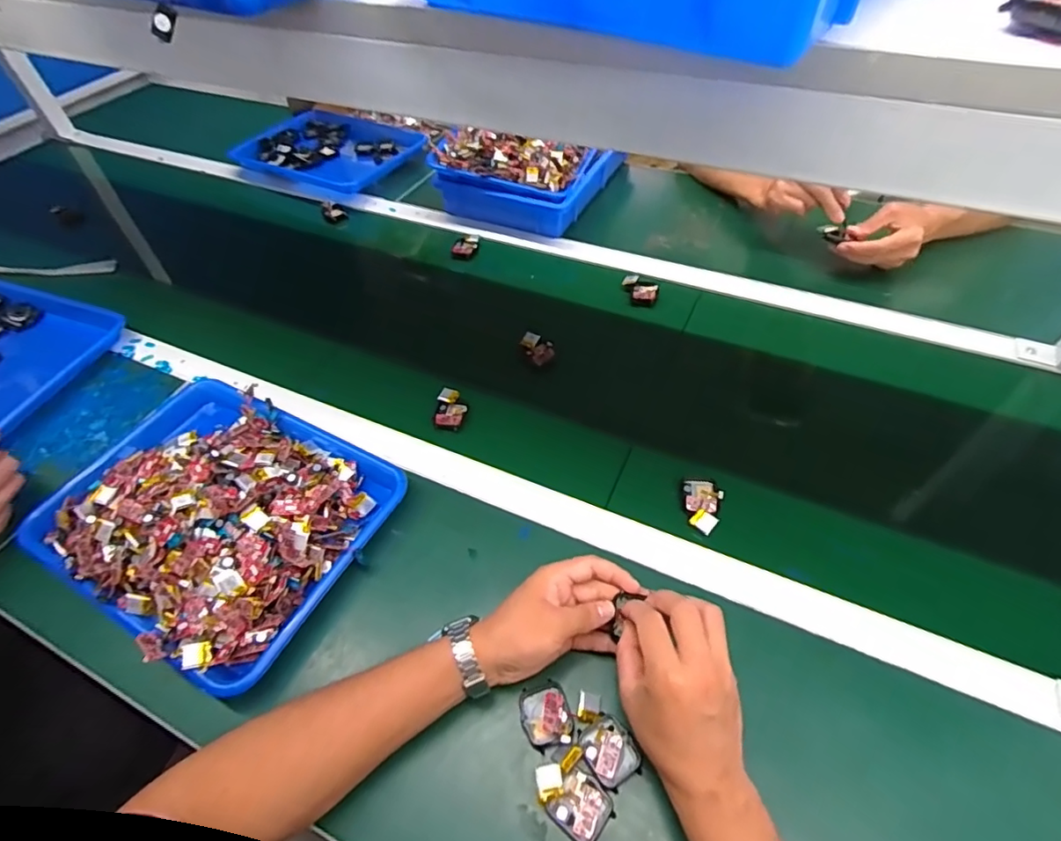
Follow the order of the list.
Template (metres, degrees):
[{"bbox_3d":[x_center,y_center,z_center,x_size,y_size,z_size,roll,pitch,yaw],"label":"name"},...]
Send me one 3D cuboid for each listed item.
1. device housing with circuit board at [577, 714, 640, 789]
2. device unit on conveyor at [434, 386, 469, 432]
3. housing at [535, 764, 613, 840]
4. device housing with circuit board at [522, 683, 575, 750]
[{"bbox_3d":[0.061,0.259,0.423,0.039,0.010,0.043,-33,56,-21],"label":"device housing with circuit board"},{"bbox_3d":[-0.095,-0.014,0.650,0.036,0.019,0.052,0,51,4],"label":"device unit on conveyor"},{"bbox_3d":[0.030,0.284,0.404,0.058,0.012,0.038,22,56,20],"label":"housing"},{"bbox_3d":[0.013,0.238,0.438,0.038,0.016,0.046,-16,52,-9],"label":"device housing with circuit board"}]

